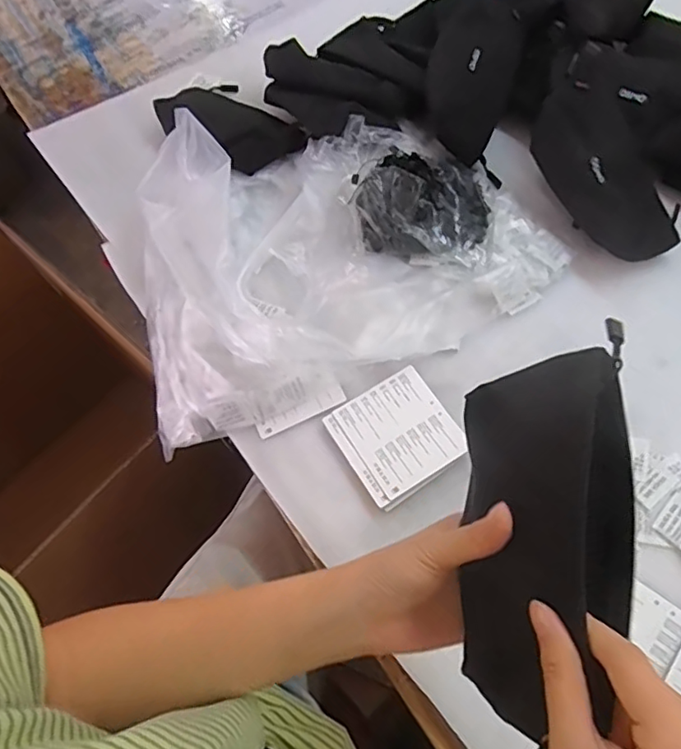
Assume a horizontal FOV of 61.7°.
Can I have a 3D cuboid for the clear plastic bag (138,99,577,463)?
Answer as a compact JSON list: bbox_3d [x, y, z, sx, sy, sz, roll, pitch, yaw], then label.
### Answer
[{"bbox_3d":[-0.008,-0.142,0.580,0.431,0.076,0.310,-17,65,-4],"label":"clear plastic bag"}]

